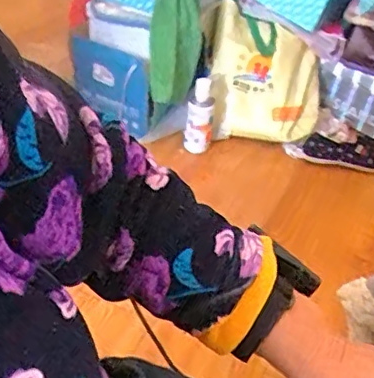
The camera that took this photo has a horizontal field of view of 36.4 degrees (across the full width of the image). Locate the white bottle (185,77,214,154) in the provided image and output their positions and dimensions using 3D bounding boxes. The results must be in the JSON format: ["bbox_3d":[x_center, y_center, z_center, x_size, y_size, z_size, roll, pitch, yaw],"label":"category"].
[{"bbox_3d":[0.030,-0.169,1.336,0.061,0.154,0.065,7,37,2],"label":"white bottle"}]

